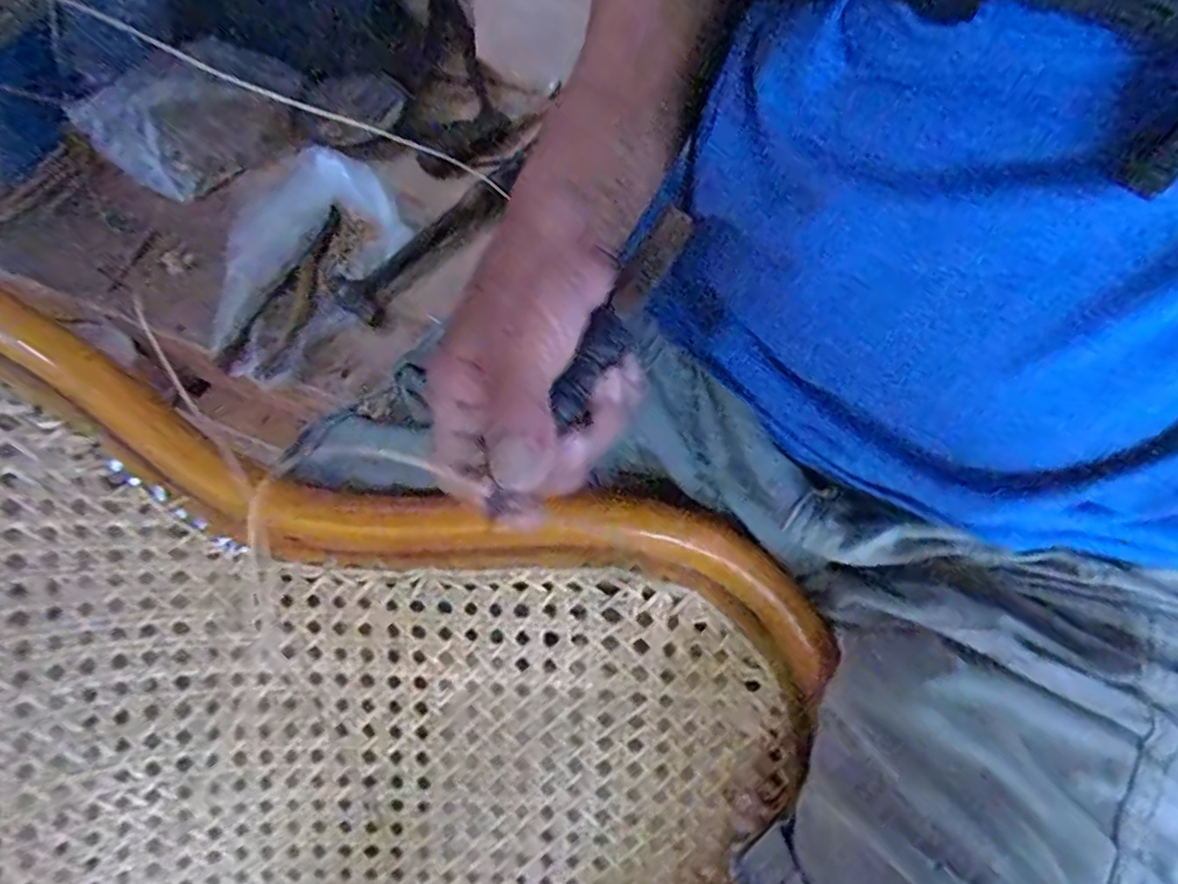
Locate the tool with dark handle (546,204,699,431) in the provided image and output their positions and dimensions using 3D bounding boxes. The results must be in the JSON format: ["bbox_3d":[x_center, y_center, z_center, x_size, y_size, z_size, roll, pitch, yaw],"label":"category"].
[{"bbox_3d":[0.014,-0.057,0.290,0.016,0.019,0.119,21,59,15],"label":"tool with dark handle"}]

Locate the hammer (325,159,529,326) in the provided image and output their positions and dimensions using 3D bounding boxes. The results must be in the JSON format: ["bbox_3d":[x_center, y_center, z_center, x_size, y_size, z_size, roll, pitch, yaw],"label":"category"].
[{"bbox_3d":[-0.122,-0.166,0.543,0.051,0.022,0.184,35,68,18],"label":"hammer"}]

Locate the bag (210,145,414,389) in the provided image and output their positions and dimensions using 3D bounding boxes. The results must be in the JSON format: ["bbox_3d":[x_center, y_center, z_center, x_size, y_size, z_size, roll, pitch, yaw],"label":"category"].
[{"bbox_3d":[-0.220,-0.138,0.514,0.108,0.043,0.190,26,66,14],"label":"bag"}]

